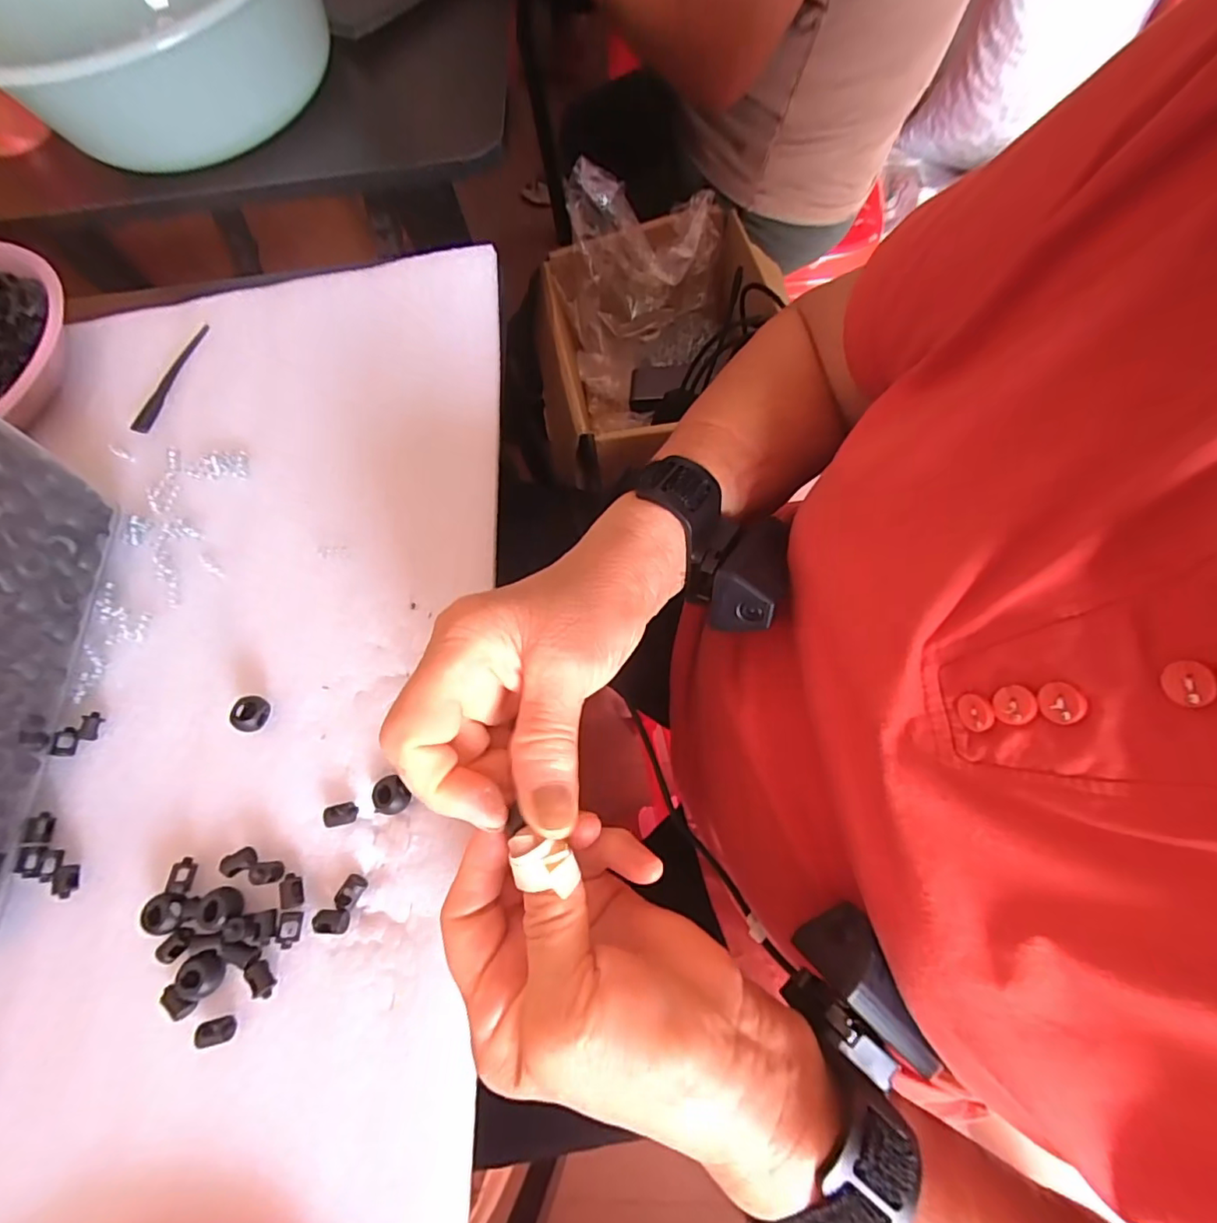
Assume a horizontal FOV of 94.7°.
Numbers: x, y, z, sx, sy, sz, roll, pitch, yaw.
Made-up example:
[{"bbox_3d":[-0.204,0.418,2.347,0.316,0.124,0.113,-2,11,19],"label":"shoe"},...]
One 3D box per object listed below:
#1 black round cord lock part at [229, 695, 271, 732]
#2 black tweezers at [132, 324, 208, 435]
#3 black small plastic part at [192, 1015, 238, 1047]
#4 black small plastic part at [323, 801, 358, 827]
[{"bbox_3d":[-0.181,0.052,0.286,0.015,0.014,0.017,19,73,12],"label":"black round cord lock part"},{"bbox_3d":[-0.290,-0.155,0.372,0.009,0.008,0.086,14,72,10],"label":"black tweezers"},{"bbox_3d":[-0.169,0.180,0.241,0.014,0.006,0.009,-14,70,1],"label":"black small plastic part"},{"bbox_3d":[-0.129,0.098,0.271,0.015,0.007,0.010,-16,70,0],"label":"black small plastic part"}]

